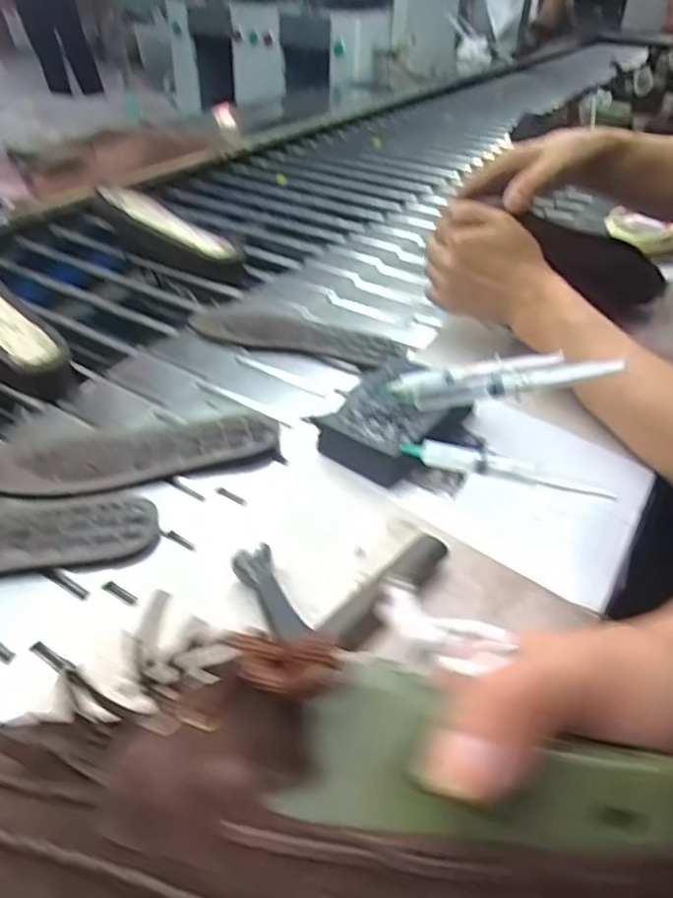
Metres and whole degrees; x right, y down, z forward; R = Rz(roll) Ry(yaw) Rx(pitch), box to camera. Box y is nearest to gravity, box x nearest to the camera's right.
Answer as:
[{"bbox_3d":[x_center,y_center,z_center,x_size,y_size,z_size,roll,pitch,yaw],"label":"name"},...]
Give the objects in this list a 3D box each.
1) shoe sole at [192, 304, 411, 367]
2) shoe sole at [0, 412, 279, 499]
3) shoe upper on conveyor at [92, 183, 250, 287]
[{"bbox_3d":[-0.053,-0.140,0.777,0.274,0.013,0.102,17,41,17],"label":"shoe sole"},{"bbox_3d":[-0.186,0.002,0.595,0.254,0.012,0.110,-4,39,-8],"label":"shoe sole"},{"bbox_3d":[-0.251,-0.309,0.933,0.280,0.070,0.055,29,44,9],"label":"shoe upper on conveyor"}]

